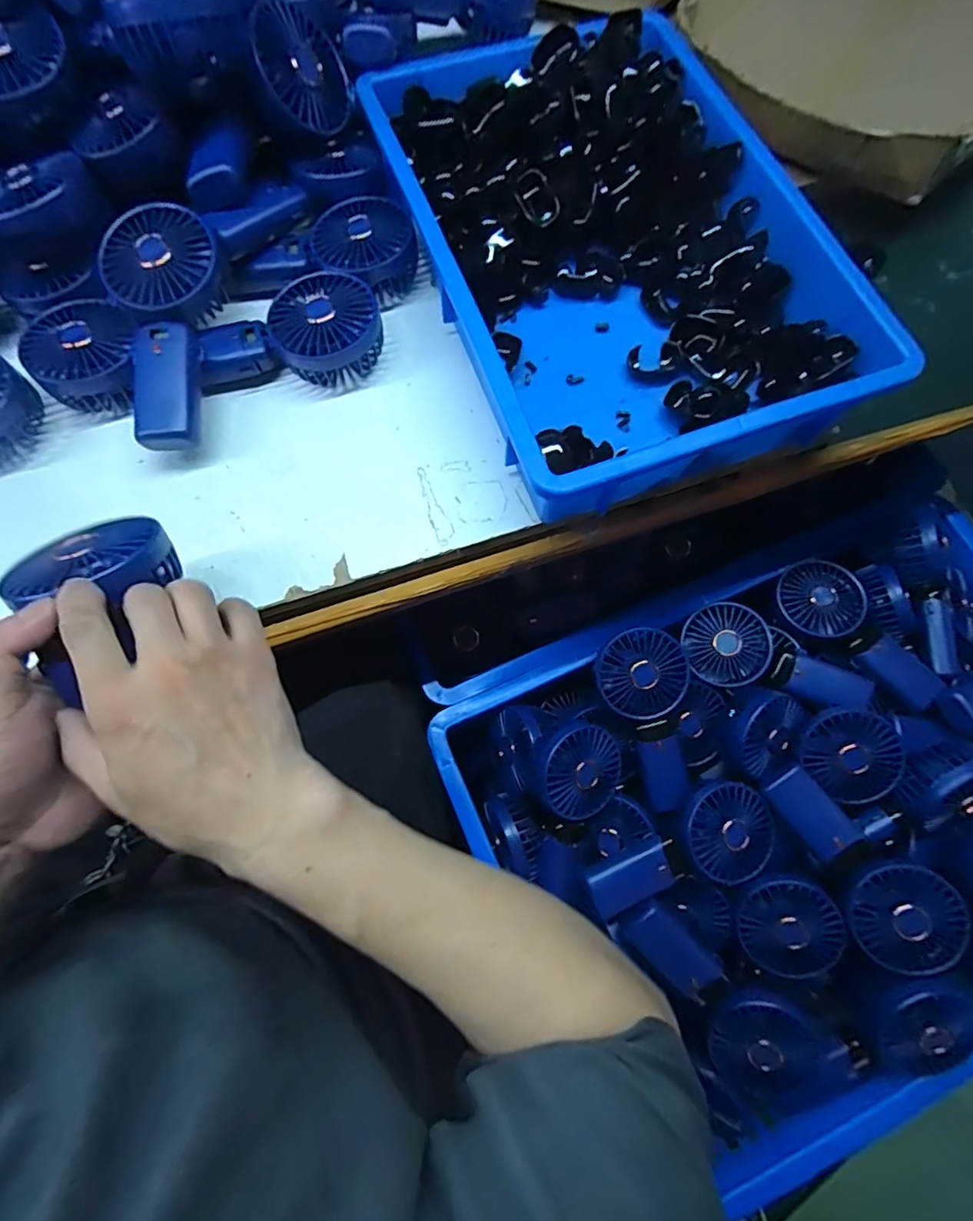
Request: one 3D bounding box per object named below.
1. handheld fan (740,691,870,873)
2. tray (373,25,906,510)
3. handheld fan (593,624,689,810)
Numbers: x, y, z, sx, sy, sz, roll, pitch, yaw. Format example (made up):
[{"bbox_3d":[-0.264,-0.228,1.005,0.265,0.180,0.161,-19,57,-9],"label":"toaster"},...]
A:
[{"bbox_3d":[0.281,0.150,0.519,0.076,0.046,0.153,-14,60,-4],"label":"handheld fan"},{"bbox_3d":[0.100,-0.299,0.466,0.286,0.079,0.435,-19,73,-6],"label":"tray"},{"bbox_3d":[0.162,0.103,0.545,0.084,0.034,0.177,-18,103,-6],"label":"handheld fan"}]

